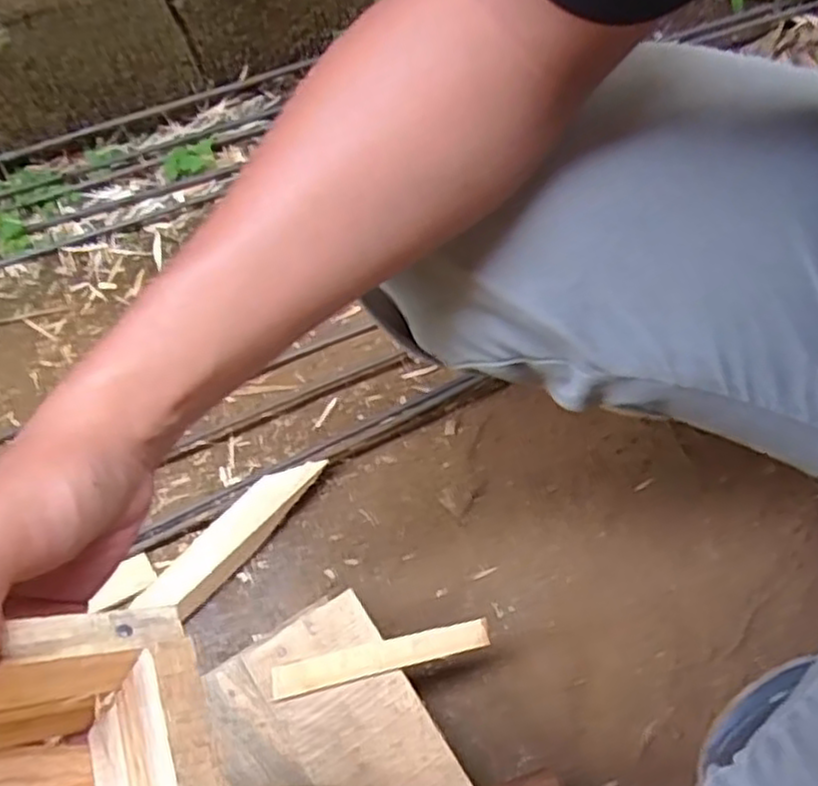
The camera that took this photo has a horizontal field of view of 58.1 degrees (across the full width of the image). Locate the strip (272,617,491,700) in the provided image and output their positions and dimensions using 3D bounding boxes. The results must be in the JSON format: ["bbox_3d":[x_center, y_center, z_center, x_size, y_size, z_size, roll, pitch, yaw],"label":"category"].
[{"bbox_3d":[-0.019,0.184,0.513,0.151,0.009,0.021,-12,73,-3],"label":"strip"}]

